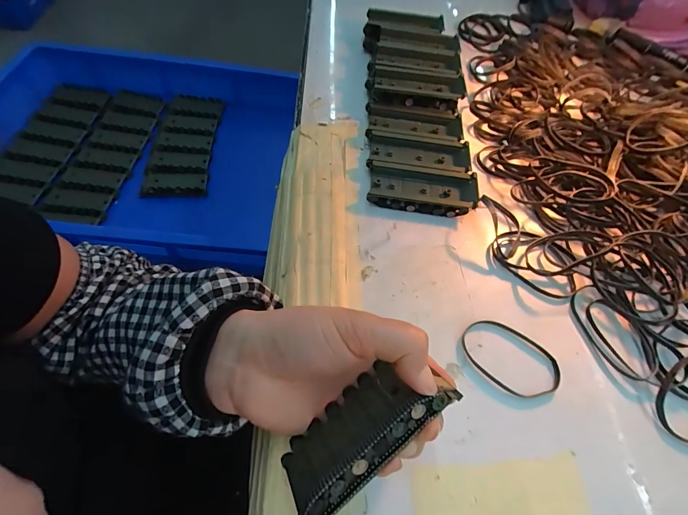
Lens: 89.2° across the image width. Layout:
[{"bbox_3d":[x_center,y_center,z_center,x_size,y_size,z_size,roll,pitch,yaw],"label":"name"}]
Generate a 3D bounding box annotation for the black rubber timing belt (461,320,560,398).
[{"bbox_3d":[0.121,0.072,0.254,0.069,0.004,0.045,35,62,16],"label":"black rubber timing belt"}]

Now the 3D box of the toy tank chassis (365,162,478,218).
[{"bbox_3d":[0.073,-0.065,0.327,0.097,0.016,0.047,9,58,1],"label":"toy tank chassis"}]

